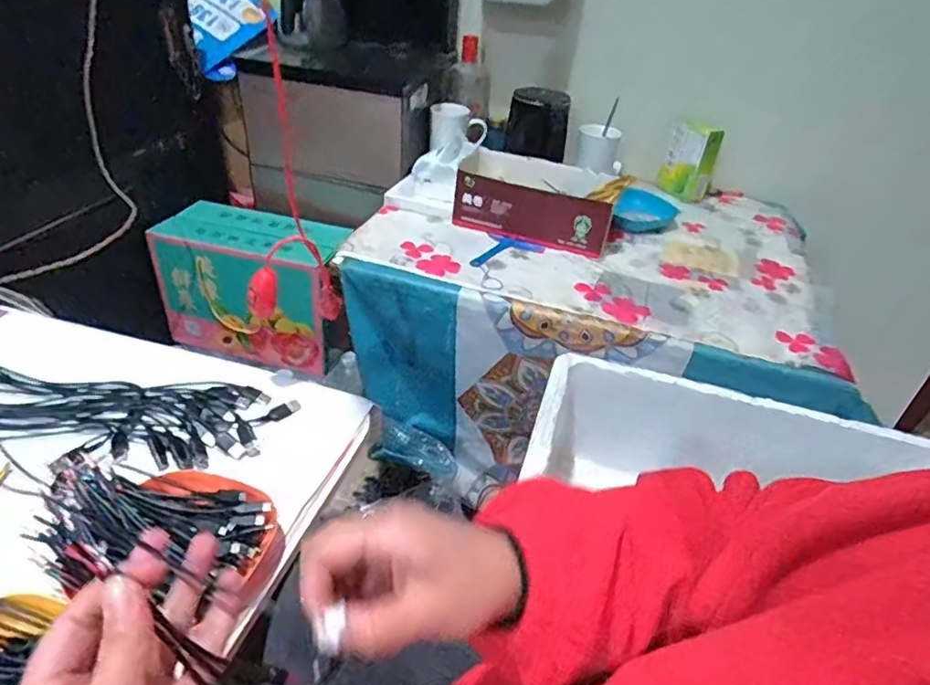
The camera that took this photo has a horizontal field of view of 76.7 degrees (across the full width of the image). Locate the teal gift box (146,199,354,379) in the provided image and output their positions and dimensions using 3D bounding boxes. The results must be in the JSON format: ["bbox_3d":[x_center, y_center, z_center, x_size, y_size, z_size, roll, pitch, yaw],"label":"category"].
[{"bbox_3d":[-0.399,-0.101,1.129,0.321,0.256,0.147,10,37,6],"label":"teal gift box"}]

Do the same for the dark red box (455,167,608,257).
[{"bbox_3d":[0.121,-0.232,0.988,0.252,0.091,0.124,17,38,14],"label":"dark red box"}]

